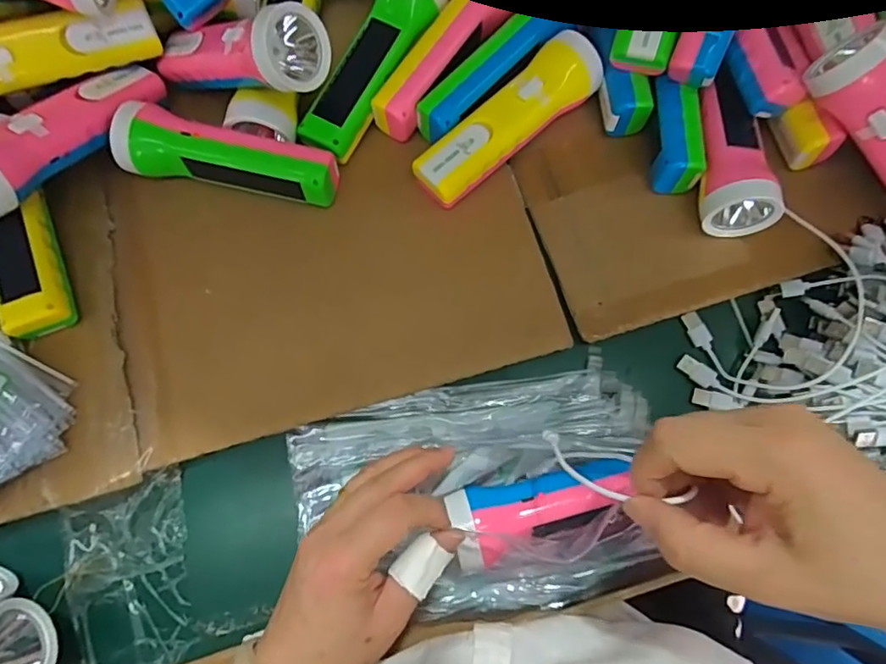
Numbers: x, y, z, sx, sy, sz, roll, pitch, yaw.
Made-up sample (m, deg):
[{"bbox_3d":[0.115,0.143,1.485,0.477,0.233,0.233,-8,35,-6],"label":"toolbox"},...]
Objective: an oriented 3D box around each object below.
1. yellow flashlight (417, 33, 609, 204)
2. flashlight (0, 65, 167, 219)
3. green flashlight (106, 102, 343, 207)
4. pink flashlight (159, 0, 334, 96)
[{"bbox_3d":[0.051,-0.160,0.436,0.169,0.041,0.049,-43,80,-10],"label":"yellow flashlight"},{"bbox_3d":[-0.275,-0.150,0.405,0.044,0.048,0.162,30,58,6],"label":"flashlight"},{"bbox_3d":[-0.163,-0.132,0.427,0.162,0.043,0.049,10,77,2],"label":"green flashlight"},{"bbox_3d":[-0.156,-0.198,0.402,0.157,0.055,0.050,9,75,27],"label":"pink flashlight"}]

